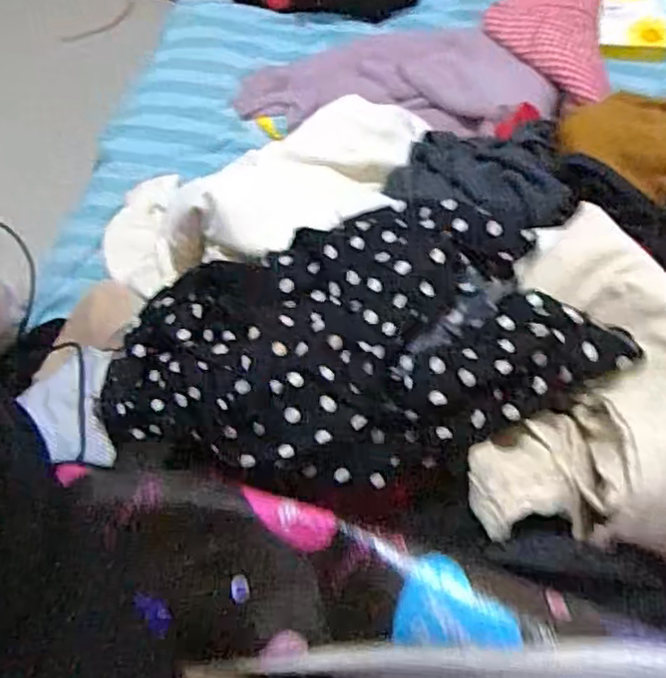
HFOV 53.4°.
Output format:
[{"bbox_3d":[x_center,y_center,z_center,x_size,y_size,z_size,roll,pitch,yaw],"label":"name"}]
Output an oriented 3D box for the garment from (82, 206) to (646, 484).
[{"bbox_3d":[0.001,0.006,0.546,0.410,0.121,0.227,-7,64,-5],"label":"garment"}]

